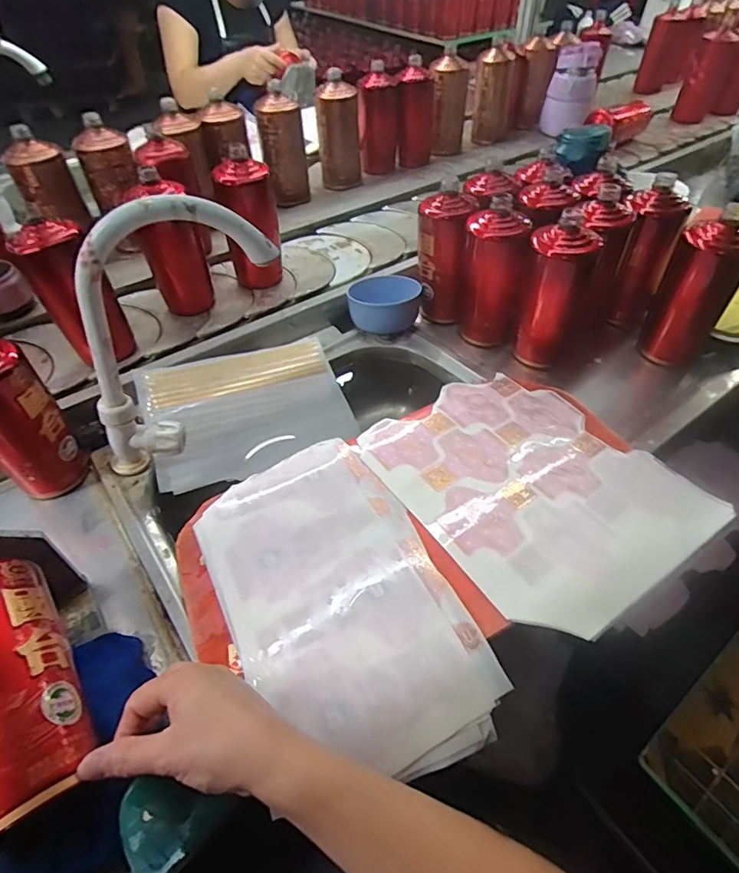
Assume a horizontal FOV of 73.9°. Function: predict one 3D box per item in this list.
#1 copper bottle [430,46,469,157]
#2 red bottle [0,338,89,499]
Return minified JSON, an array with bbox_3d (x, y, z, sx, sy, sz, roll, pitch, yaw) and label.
[{"bbox_3d":[0.173,-0.736,1.088,0.082,0.170,0.076,6,49,7],"label":"copper bottle"},{"bbox_3d":[-0.363,-0.016,0.507,0.070,0.183,0.069,0,48,1],"label":"red bottle"}]

